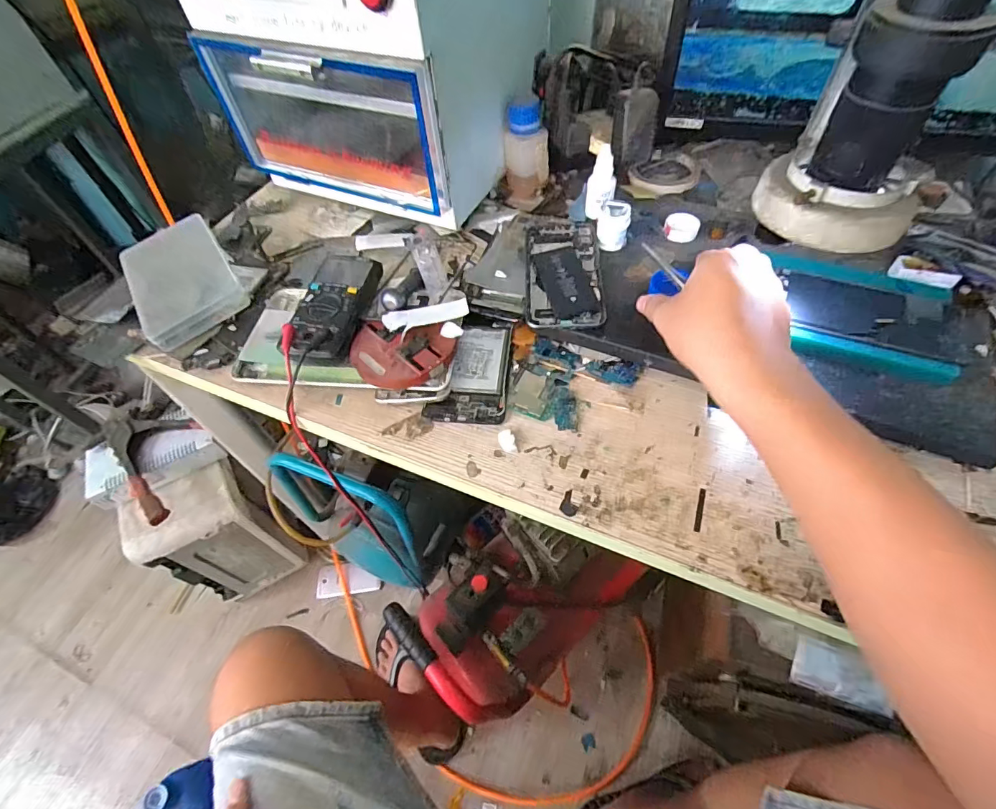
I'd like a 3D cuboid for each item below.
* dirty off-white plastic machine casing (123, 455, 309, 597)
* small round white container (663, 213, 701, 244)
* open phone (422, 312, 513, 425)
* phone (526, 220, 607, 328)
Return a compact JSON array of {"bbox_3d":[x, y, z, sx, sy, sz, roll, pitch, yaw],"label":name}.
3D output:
[{"bbox_3d":[-0.550,0.280,0.955,0.195,0.359,0.110,-34,59,-18],"label":"dirty off-white plastic machine casing"},{"bbox_3d":[0.197,-0.191,0.503,0.035,0.013,0.039,14,57,14],"label":"small round white container"},{"bbox_3d":[-0.023,-0.038,0.443,0.069,0.012,0.123,4,55,7],"label":"open phone"},{"bbox_3d":[0.066,-0.140,0.478,0.072,0.009,0.165,-2,56,6],"label":"phone"}]

